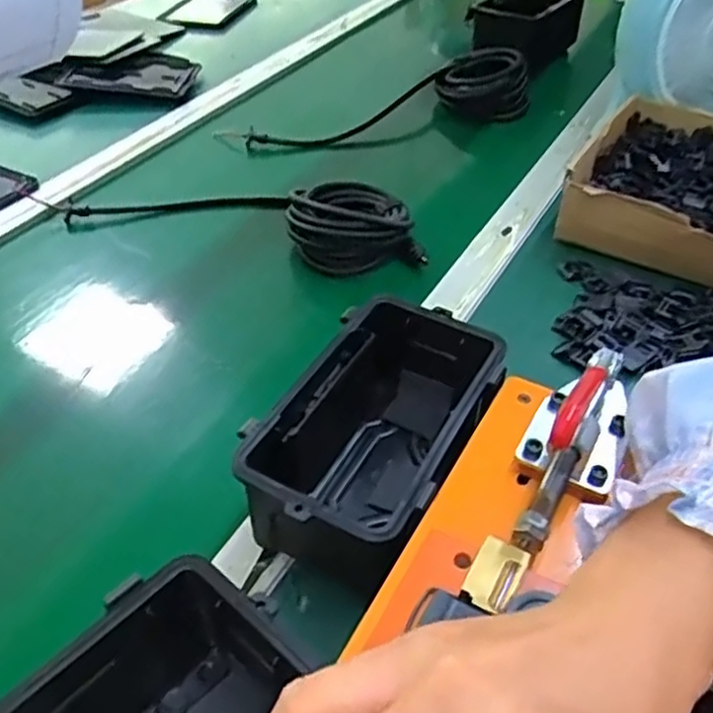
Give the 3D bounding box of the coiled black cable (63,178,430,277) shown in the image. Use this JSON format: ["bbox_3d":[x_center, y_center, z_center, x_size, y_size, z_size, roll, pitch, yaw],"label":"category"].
[{"bbox_3d":[-0.099,-0.140,0.692,0.335,0.062,0.101,9,44,10],"label":"coiled black cable"}]

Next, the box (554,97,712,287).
[{"bbox_3d":[0.323,-0.158,0.675,0.212,0.061,0.227,22,48,23],"label":"box"}]

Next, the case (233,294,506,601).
[{"bbox_3d":[0.010,0.053,0.445,0.121,0.089,0.176,21,47,22],"label":"case"}]

